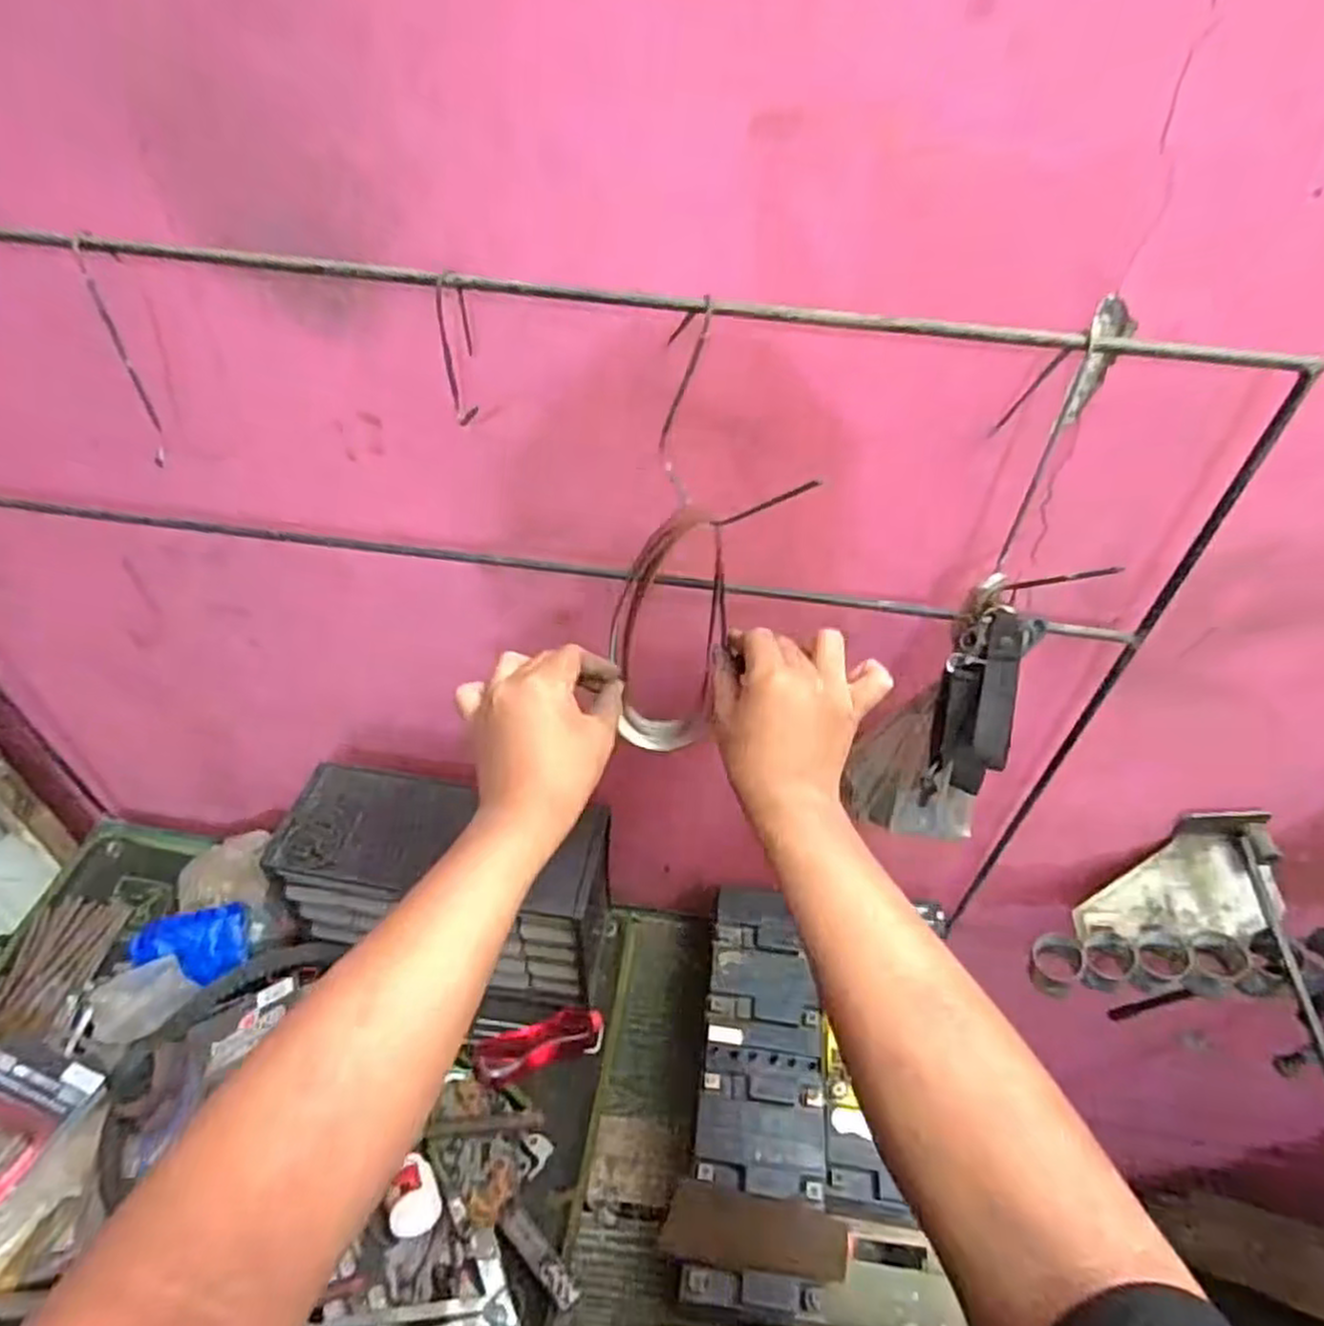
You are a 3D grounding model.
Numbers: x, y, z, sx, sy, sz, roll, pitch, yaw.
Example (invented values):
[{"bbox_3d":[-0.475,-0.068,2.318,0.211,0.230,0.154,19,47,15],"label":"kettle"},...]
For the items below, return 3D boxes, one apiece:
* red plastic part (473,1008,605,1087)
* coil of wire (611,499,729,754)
[{"bbox_3d":[-0.120,0.379,0.763,0.126,0.029,0.042,-14,47,-19],"label":"red plastic part"},{"bbox_3d":[0.002,-0.017,0.540,0.082,0.193,0.030,10,33,10],"label":"coil of wire"}]

